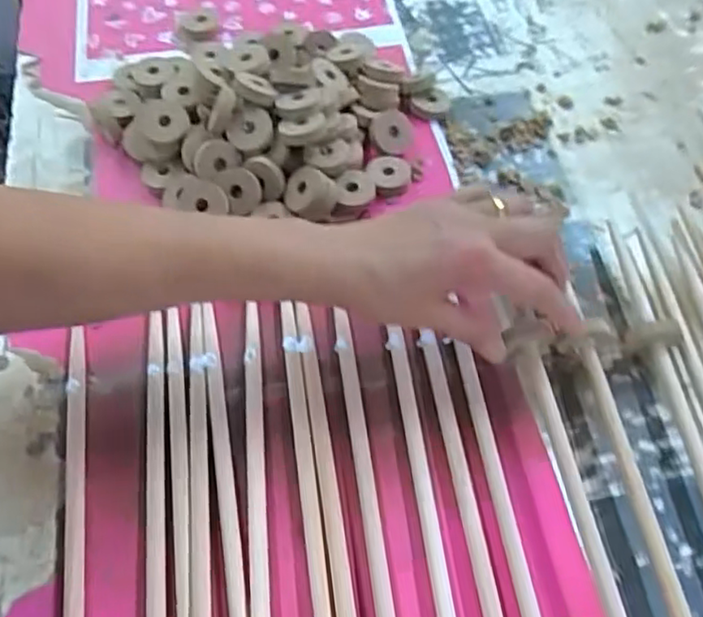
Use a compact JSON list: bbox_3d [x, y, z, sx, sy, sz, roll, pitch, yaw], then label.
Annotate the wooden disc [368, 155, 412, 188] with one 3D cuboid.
[{"bbox_3d":[0.031,-0.109,0.510,0.037,0.004,0.031,-13,68,-25],"label":"wooden disc"}]

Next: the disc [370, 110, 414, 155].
[{"bbox_3d":[0.033,-0.144,0.525,0.035,0.004,0.036,0,89,-13],"label":"disc"}]

